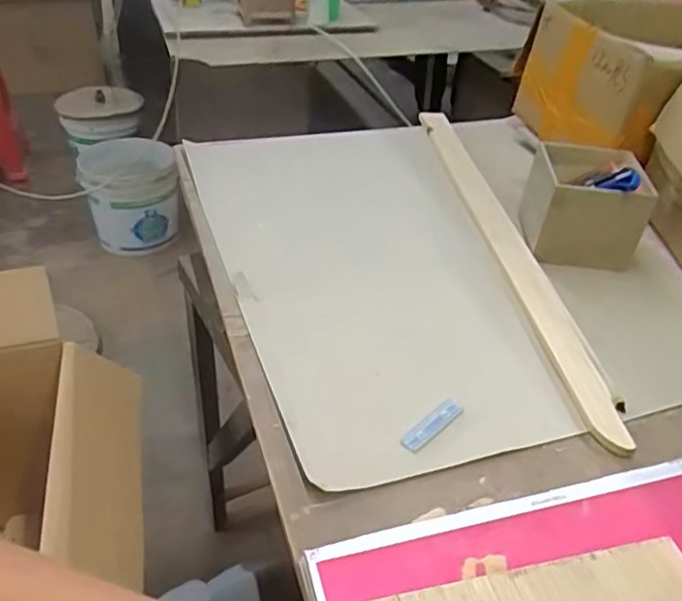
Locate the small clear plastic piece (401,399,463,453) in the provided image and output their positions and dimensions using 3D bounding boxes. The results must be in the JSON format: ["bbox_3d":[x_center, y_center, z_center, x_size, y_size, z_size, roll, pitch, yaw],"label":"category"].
[{"bbox_3d":[0.087,0.116,0.579,0.077,0.004,0.020,-30,49,-35],"label":"small clear plastic piece"}]

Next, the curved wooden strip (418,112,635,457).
[{"bbox_3d":[0.213,-0.089,0.833,0.041,0.009,0.692,-7,43,-5],"label":"curved wooden strip"}]

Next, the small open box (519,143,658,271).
[{"bbox_3d":[0.320,-0.124,0.813,0.135,0.123,0.112,8,38,6],"label":"small open box"}]

